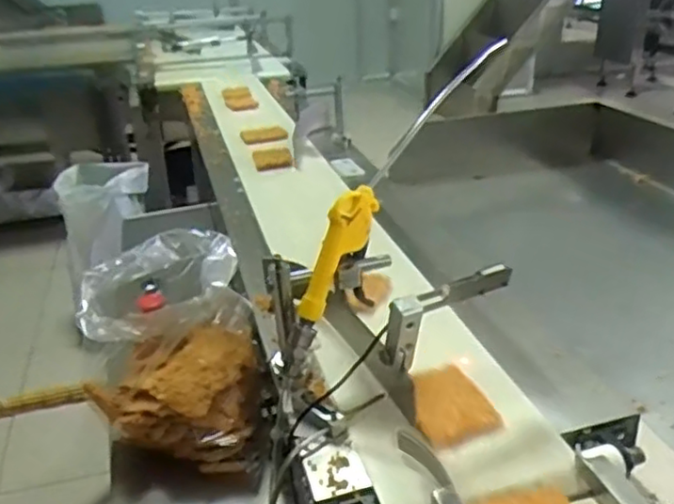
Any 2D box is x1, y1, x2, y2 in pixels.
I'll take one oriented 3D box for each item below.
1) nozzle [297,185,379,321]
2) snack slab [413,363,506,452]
[{"bbox_3d":[0.000,0.001,0.634,0.020,0.133,0.050,23,-7,35],"label":"nozzle"},{"bbox_3d":[0.098,0.135,0.599,0.071,0.006,0.081,-11,37,-23],"label":"snack slab"}]

